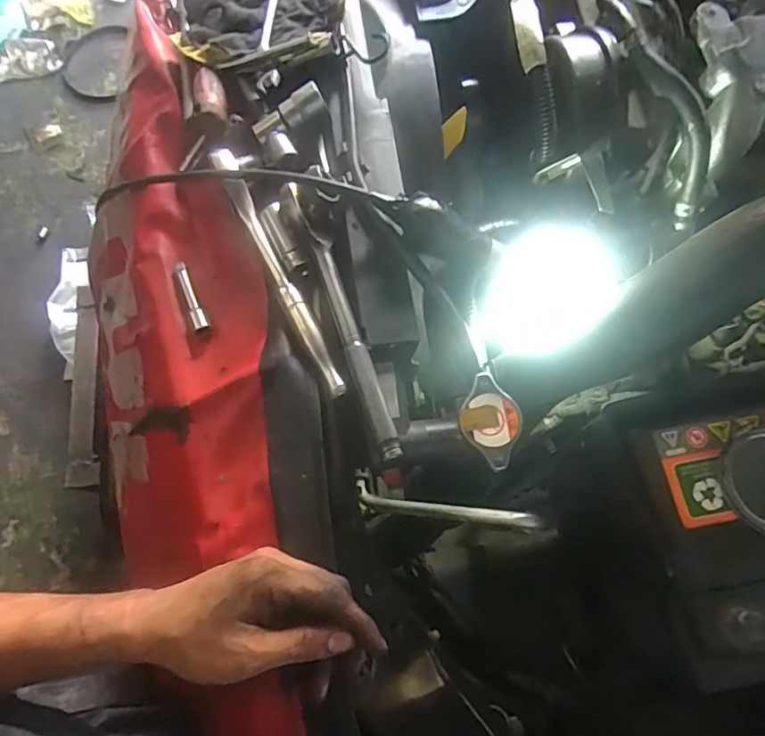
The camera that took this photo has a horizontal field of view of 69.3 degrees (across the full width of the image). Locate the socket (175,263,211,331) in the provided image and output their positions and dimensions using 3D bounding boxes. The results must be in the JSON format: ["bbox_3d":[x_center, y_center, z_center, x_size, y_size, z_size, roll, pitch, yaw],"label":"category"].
[{"bbox_3d":[-0.169,-0.064,0.490,0.014,0.019,0.069,-21,72,-8],"label":"socket"}]

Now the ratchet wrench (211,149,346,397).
[{"bbox_3d":[-0.083,-0.086,0.448,0.029,0.032,0.236,-25,72,-9],"label":"ratchet wrench"}]

